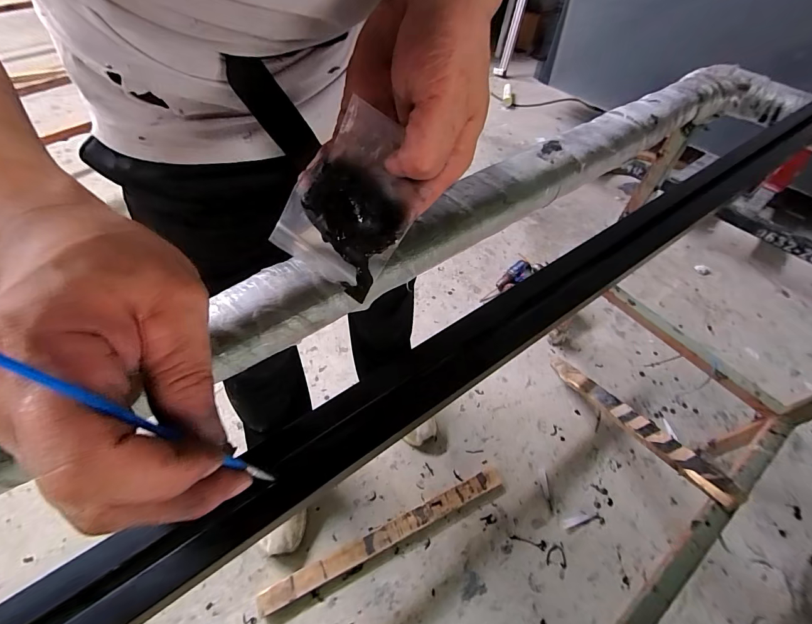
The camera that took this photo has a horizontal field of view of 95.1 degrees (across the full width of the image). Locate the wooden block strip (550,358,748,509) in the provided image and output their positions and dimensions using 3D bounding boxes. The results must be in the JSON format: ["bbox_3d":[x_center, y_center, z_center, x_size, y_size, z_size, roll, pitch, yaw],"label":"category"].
[{"bbox_3d":[0.500,0.233,0.873,0.053,0.038,0.537,-10,20,-9],"label":"wooden block strip"}]

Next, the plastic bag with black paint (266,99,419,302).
[{"bbox_3d":[-0.030,-0.066,0.223,0.070,0.013,0.096,34,94,7],"label":"plastic bag with black paint"}]

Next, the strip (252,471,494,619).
[{"bbox_3d":[-0.043,0.510,0.847,0.577,0.033,0.043,-21,56,-16],"label":"strip"}]

